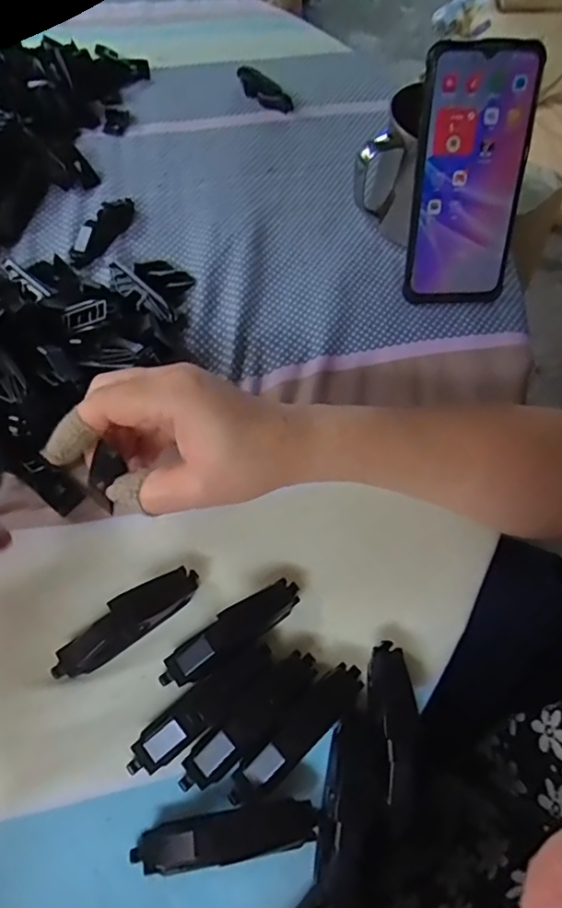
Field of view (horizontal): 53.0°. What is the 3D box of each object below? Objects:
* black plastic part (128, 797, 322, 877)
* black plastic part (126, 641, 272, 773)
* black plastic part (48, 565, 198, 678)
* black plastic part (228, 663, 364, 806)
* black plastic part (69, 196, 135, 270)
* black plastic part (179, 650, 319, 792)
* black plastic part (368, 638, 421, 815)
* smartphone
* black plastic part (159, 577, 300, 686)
[{"bbox_3d":[-0.023,0.167,0.247,0.080,0.017,0.018,-6,60,-10],"label":"black plastic part"},{"bbox_3d":[-0.037,0.121,0.270,0.080,0.019,0.020,-32,67,-22],"label":"black plastic part"},{"bbox_3d":[-0.078,0.085,0.289,0.079,0.013,0.021,-31,67,-21],"label":"black plastic part"},{"bbox_3d":[0.009,0.132,0.269,0.080,0.013,0.019,-37,69,-24],"label":"black plastic part"},{"bbox_3d":[-0.138,-0.177,0.441,0.017,0.015,0.082,23,60,8],"label":"black plastic part"},{"bbox_3d":[-0.014,0.126,0.269,0.080,0.017,0.020,-39,70,-24],"label":"black plastic part"},{"bbox_3d":[0.055,0.131,0.273,0.019,0.017,0.074,1,59,-5],"label":"black plastic part"},{"bbox_3d":[0.131,-0.188,0.392,0.075,0.161,0.013,-1,27,-4],"label":"smartphone"},{"bbox_3d":[-0.024,0.091,0.290,0.080,0.017,0.021,-30,67,-21],"label":"black plastic part"}]

